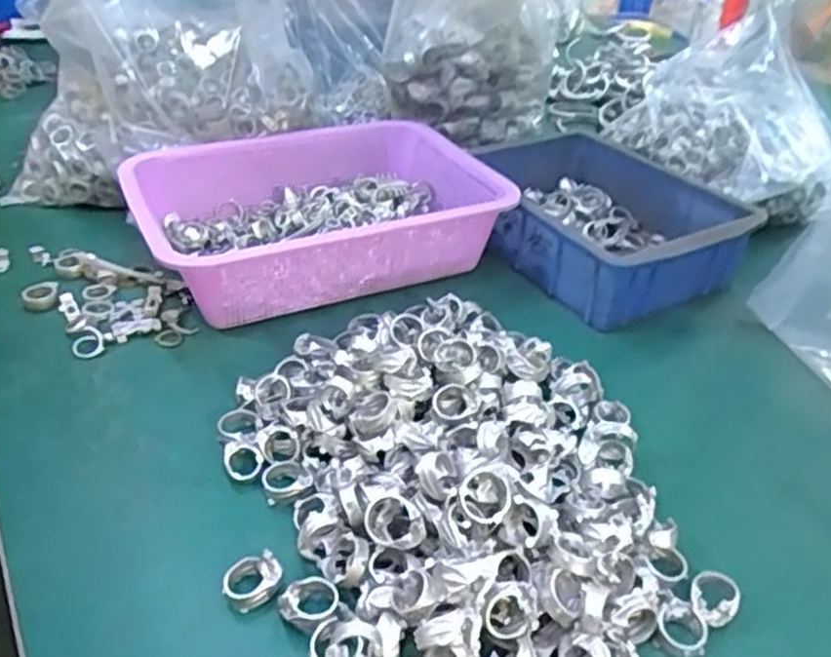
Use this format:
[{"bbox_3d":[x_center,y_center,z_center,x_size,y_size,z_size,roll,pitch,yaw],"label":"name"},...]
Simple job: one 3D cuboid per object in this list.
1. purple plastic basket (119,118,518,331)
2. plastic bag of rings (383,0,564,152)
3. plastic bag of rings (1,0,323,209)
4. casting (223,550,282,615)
[{"bbox_3d":[-0.085,-0.103,0.646,0.298,0.074,0.225,-16,39,-23],"label":"purple plastic basket"},{"bbox_3d":[0.068,-0.370,0.811,0.183,0.264,0.213,8,36,8],"label":"plastic bag of rings"},{"bbox_3d":[-0.263,-0.283,0.748,0.299,0.277,0.231,-8,37,-14],"label":"plastic bag of rings"},{"bbox_3d":[-0.084,0.129,0.373,0.030,0.017,0.021,-15,39,-22],"label":"casting"}]

